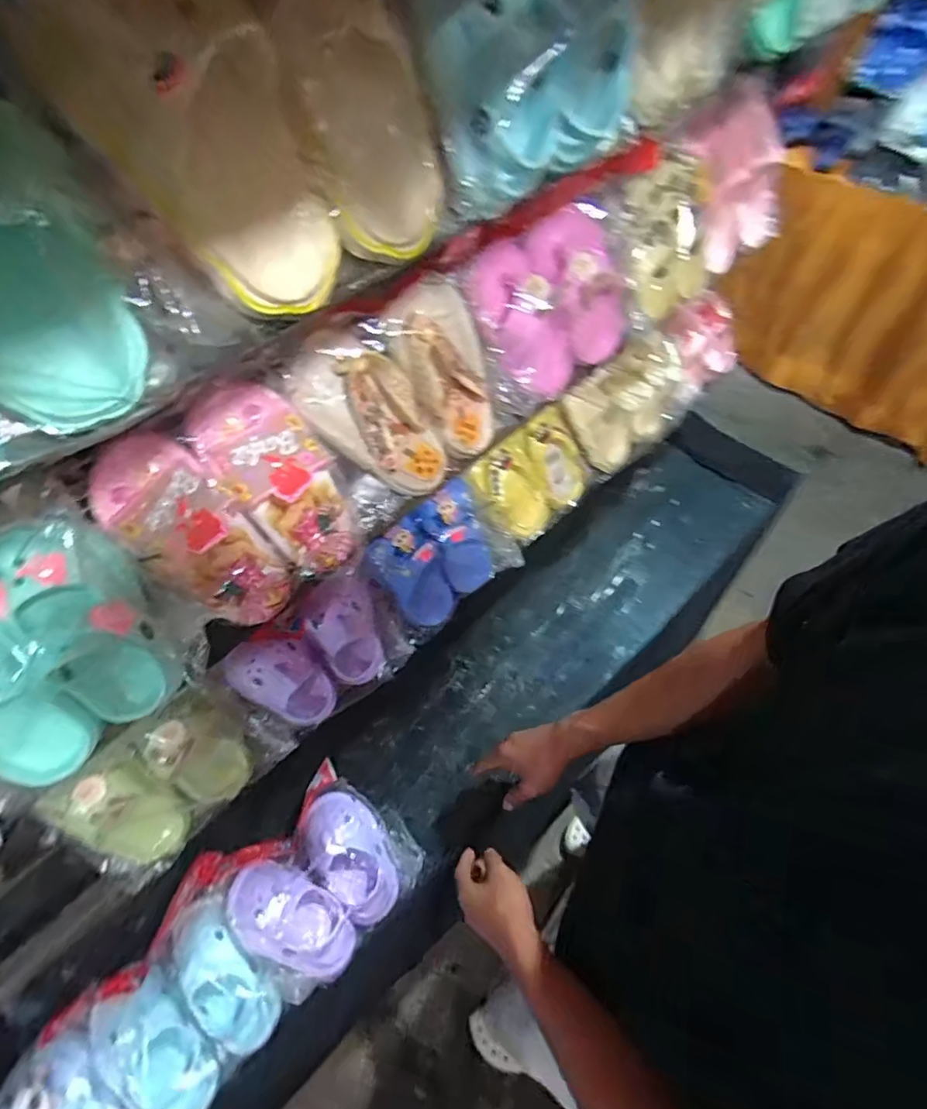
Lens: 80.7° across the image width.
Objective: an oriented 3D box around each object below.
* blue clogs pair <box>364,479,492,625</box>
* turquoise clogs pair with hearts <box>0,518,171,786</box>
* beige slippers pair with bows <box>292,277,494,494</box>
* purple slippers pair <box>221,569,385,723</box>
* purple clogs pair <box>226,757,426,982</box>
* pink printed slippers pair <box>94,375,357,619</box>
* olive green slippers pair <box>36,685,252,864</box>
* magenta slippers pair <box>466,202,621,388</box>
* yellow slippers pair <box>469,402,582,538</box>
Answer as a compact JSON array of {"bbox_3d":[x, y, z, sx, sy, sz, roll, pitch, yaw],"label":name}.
[{"bbox_3d":[-0.035,0.009,0.706,0.154,0.150,0.071,-38,63,-20],"label":"blue clogs pair"},{"bbox_3d":[-0.297,0.074,0.382,0.155,0.162,0.068,-37,35,-16],"label":"turquoise clogs pair with hearts"},{"bbox_3d":[-0.054,-0.153,0.521,0.184,0.175,0.050,-38,41,-17],"label":"beige slippers pair with bows"},{"bbox_3d":[-0.169,0.116,0.638,0.058,0.142,0.179,20,53,44],"label":"purple slippers pair"},{"bbox_3d":[-0.166,0.401,0.688,0.180,0.091,0.203,19,60,15],"label":"purple clogs pair"},{"bbox_3d":[-0.186,-0.037,0.459,0.170,0.177,0.065,-37,28,-20],"label":"pink printed slippers pair"},{"bbox_3d":[-0.315,0.235,0.577,0.169,0.152,0.055,-40,45,-19],"label":"olive green slippers pair"},{"bbox_3d":[0.091,-0.260,0.592,0.182,0.165,0.074,-35,62,-19],"label":"magenta slippers pair"},{"bbox_3d":[0.098,-0.113,0.783,0.184,0.153,0.055,-37,33,-21],"label":"yellow slippers pair"}]

